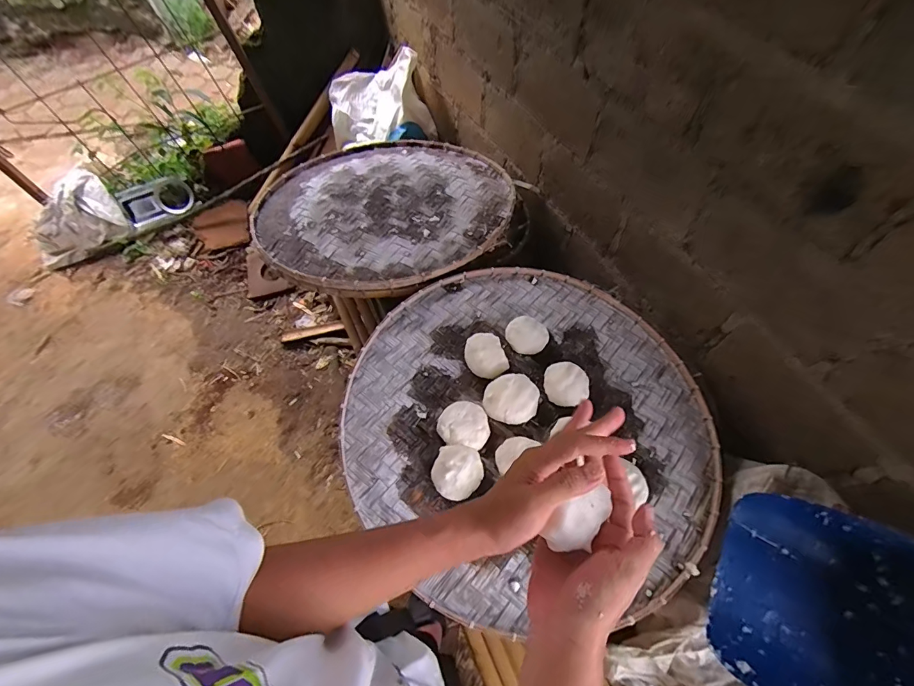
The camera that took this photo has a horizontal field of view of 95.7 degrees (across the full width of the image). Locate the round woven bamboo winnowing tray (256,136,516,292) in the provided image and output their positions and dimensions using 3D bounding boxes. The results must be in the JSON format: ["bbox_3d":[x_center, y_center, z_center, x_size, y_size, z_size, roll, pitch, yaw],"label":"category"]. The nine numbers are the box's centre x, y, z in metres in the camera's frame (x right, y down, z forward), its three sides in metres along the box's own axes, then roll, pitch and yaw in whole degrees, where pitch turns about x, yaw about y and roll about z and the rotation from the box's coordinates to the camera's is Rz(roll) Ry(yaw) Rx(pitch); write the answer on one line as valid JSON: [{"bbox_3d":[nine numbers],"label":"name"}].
[{"bbox_3d":[-0.217,-0.413,1.193,0.691,0.120,0.729,1,57,-2],"label":"round woven bamboo winnowing tray"}]

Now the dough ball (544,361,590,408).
[{"bbox_3d":[0.225,0.082,0.847,0.094,0.036,0.086,27,64,13],"label":"dough ball"}]

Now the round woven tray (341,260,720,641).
[{"bbox_3d":[0.149,0.134,0.822,0.707,0.058,0.692,1,57,-2],"label":"round woven tray"}]

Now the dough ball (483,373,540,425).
[{"bbox_3d":[0.110,0.105,0.824,0.104,0.034,0.102,-1,61,1],"label":"dough ball"}]

